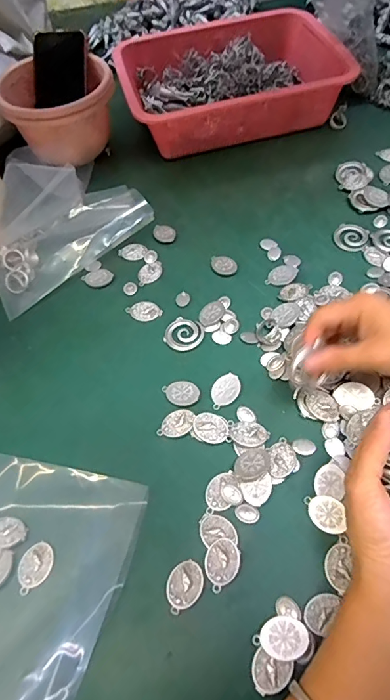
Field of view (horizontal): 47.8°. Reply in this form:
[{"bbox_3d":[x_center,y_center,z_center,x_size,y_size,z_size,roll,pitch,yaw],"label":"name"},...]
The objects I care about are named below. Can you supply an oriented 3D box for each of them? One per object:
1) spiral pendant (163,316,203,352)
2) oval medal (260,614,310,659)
[{"bbox_3d":[-0.012,-0.016,0.451,0.037,0.004,0.035,29,63,20],"label":"spiral pendant"},{"bbox_3d":[0.061,0.196,0.301,0.032,0.009,0.025,0,57,4],"label":"oval medal"}]

